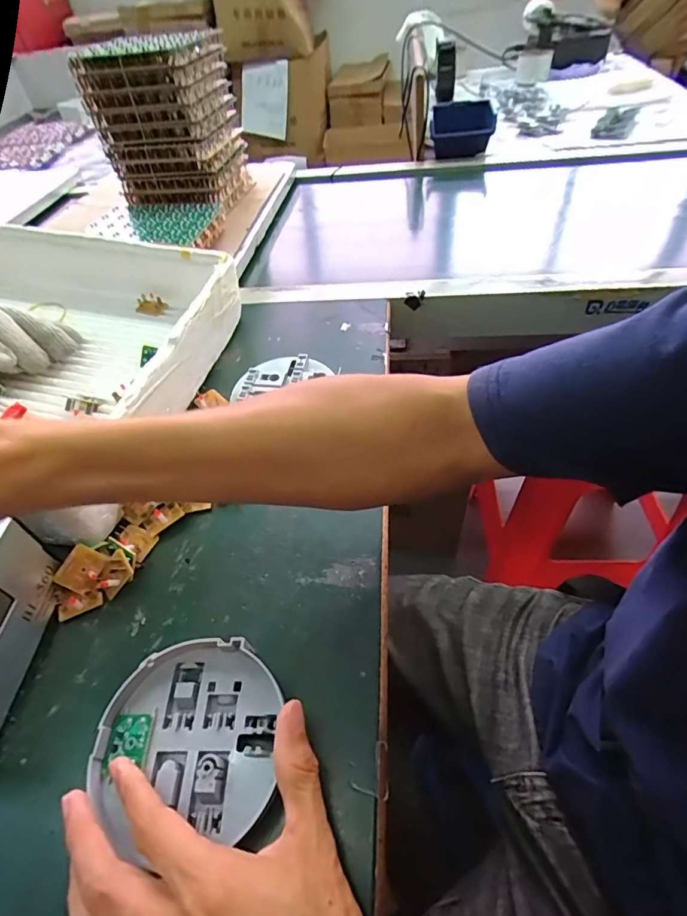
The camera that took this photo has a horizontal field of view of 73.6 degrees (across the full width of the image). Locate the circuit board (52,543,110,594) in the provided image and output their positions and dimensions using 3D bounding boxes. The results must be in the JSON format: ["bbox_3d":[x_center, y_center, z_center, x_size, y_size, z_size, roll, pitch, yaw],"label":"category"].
[{"bbox_3d":[-0.187,0.080,0.330,0.028,0.004,0.030,31,67,-10],"label":"circuit board"}]

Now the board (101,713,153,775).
[{"bbox_3d":[-0.120,0.157,0.257,0.023,0.004,0.026,-3,49,3],"label":"board"}]

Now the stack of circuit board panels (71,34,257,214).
[{"bbox_3d":[-0.255,-0.494,0.681,0.159,0.188,0.135,10,51,15],"label":"stack of circuit board panels"}]

